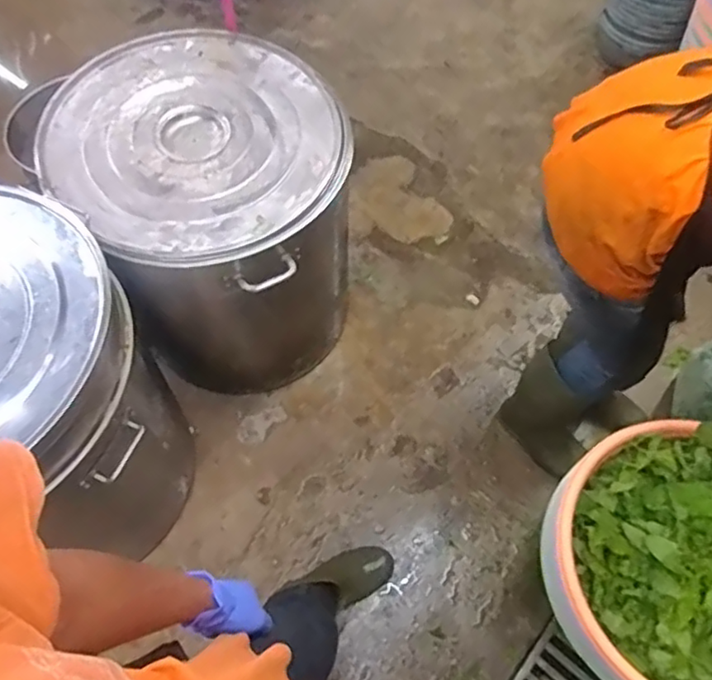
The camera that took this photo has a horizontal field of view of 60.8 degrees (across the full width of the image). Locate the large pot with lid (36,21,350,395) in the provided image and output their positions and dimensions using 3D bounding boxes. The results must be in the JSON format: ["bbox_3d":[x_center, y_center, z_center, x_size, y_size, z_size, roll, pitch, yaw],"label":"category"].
[{"bbox_3d":[-0.315,-0.280,1.482,0.572,0.580,0.636,-39,66,-20],"label":"large pot with lid"}]

